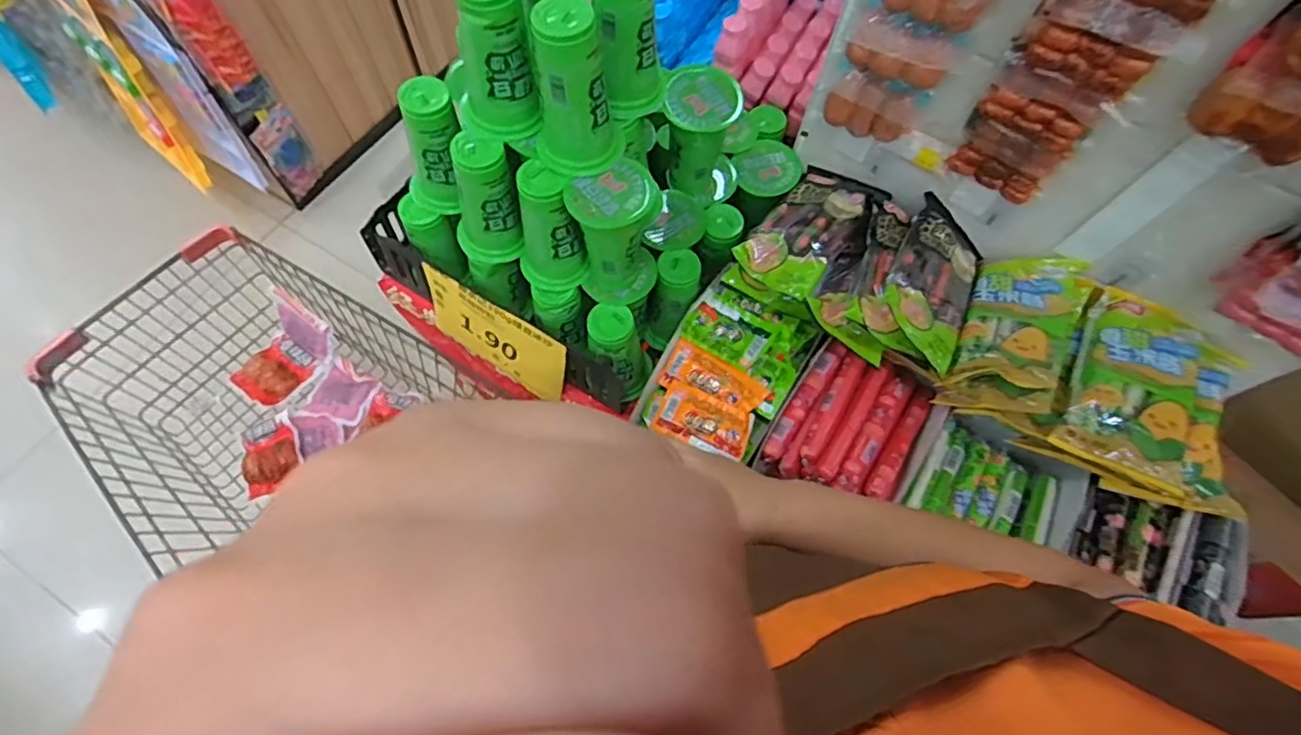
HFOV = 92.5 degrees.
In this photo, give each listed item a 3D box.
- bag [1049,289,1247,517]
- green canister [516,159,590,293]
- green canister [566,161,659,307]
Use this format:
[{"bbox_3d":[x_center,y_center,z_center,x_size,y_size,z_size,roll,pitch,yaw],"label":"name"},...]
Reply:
[{"bbox_3d":[0.526,0.029,0.640,0.174,0.044,0.202,26,67,9],"label":"bag"},{"bbox_3d":[-0.108,-0.147,0.664,0.069,0.138,0.067,-13,67,-9],"label":"green canister"},{"bbox_3d":[-0.037,-0.136,0.662,0.091,0.142,0.078,-9,67,-7],"label":"green canister"}]

